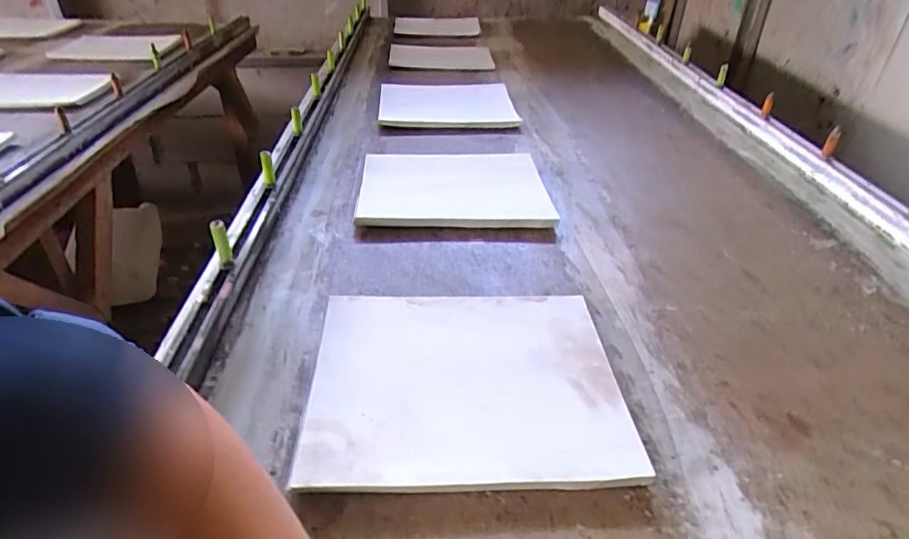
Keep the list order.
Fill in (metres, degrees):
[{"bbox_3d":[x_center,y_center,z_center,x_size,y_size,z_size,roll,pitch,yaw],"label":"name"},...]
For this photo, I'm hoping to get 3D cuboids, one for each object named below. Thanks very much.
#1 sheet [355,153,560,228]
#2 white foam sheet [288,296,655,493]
[{"bbox_3d":[-0.004,-0.124,0.797,0.267,0.021,0.231,-1,35,-5],"label":"sheet"},{"bbox_3d":[0.009,0.098,0.481,0.266,0.019,0.220,0,35,-4],"label":"white foam sheet"}]

